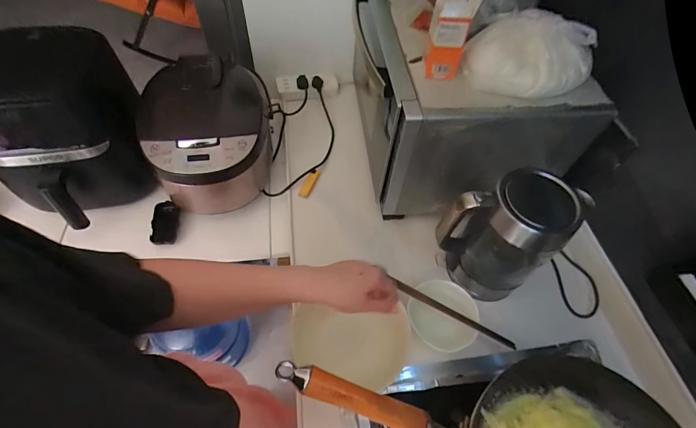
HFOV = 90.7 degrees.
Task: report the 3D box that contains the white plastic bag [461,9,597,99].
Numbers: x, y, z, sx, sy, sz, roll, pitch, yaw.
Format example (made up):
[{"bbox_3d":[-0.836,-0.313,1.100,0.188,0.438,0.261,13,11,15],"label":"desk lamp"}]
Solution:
[{"bbox_3d":[0.276,-0.239,0.519,0.181,0.082,0.108,22,56,11],"label":"white plastic bag"}]

